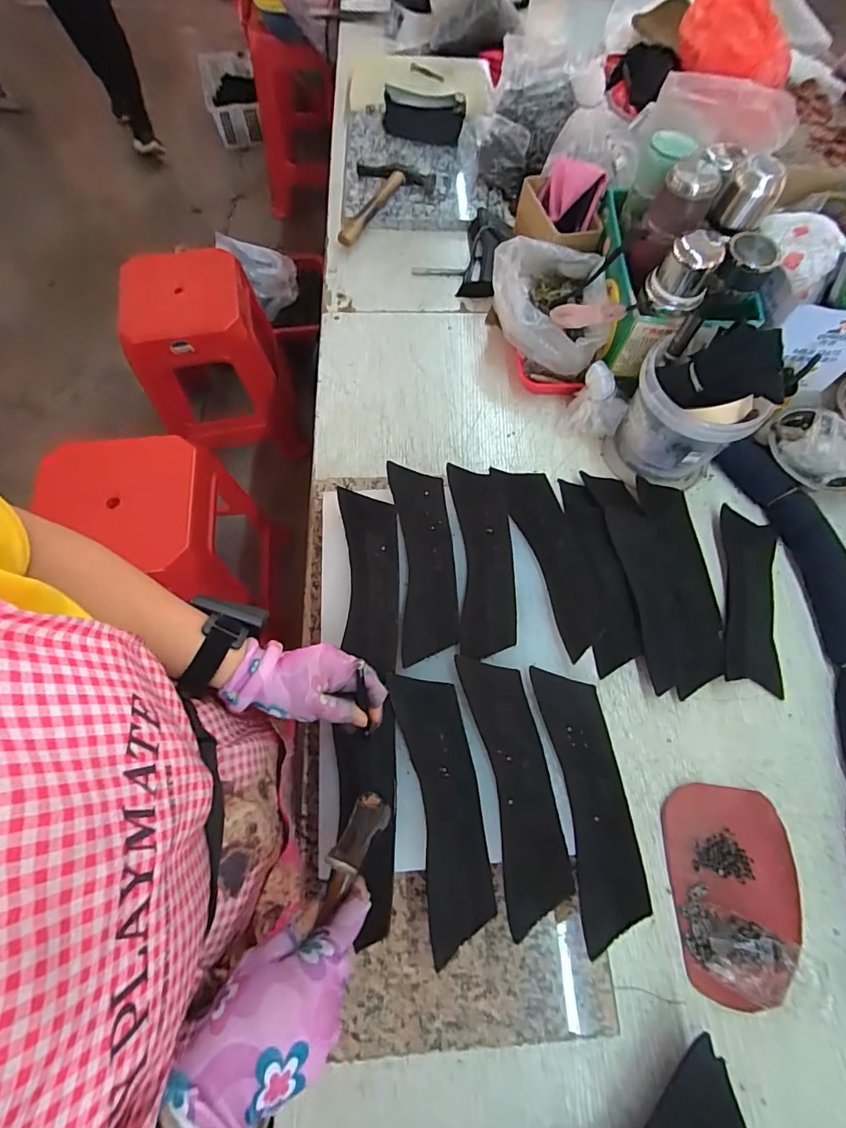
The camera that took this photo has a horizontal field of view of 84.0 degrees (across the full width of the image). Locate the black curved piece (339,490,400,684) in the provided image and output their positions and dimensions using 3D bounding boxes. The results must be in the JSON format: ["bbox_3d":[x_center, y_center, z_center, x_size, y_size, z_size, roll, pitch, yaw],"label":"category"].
[{"bbox_3d":[-0.058,0.017,0.524,0.062,0.013,0.210,-3,70,-7],"label":"black curved piece"}]

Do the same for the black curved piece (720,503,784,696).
[{"bbox_3d":[0.426,0.042,0.609,0.075,0.015,0.233,14,71,-1],"label":"black curved piece"}]

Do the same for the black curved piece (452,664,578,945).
[{"bbox_3d":[0.088,0.207,0.454,0.064,0.010,0.232,-9,68,-5],"label":"black curved piece"}]

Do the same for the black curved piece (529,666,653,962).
[{"bbox_3d":[0.161,0.222,0.453,0.063,0.010,0.234,-9,70,3],"label":"black curved piece"}]

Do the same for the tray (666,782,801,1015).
[{"bbox_3d":[0.323,0.332,0.478,0.127,0.030,0.187,4,68,0],"label":"tray"}]

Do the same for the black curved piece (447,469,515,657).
[{"bbox_3d":[0.069,-0.008,0.546,0.068,0.009,0.230,0,68,-2],"label":"black curved piece"}]

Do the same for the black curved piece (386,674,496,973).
[{"bbox_3d":[0.019,0.223,0.446,0.064,0.009,0.232,-13,69,1],"label":"black curved piece"}]

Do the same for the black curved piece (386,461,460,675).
[{"bbox_3d":[0.001,-0.007,0.537,0.066,0.011,0.230,-3,71,-8],"label":"black curved piece"}]

